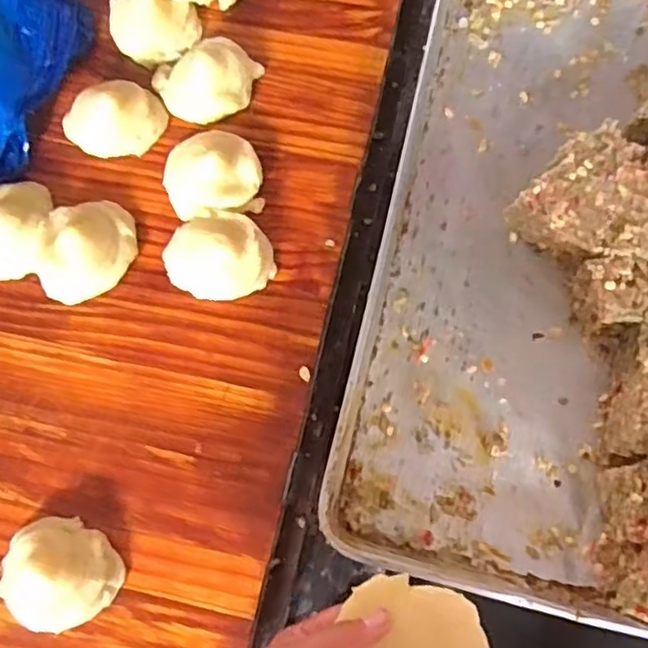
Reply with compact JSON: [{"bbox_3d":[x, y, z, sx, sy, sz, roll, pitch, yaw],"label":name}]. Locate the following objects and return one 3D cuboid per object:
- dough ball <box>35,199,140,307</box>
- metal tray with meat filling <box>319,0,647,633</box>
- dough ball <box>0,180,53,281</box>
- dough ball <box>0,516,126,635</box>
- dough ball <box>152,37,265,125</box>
[{"bbox_3d":[-0.203,-0.065,0.555,0.090,0.034,0.073,-37,77,-8],"label":"dough ball"},{"bbox_3d":[0.255,-0.076,0.561,0.392,0.069,0.602,13,76,2],"label":"metal tray with meat filling"},{"bbox_3d":[-0.267,-0.080,0.566,0.071,0.032,0.087,41,80,11],"label":"dough ball"},{"bbox_3d":[-0.199,0.186,0.489,0.088,0.036,0.076,32,78,9],"label":"dough ball"},{"bbox_3d":[-0.104,-0.223,0.597,0.091,0.037,0.070,-23,76,-5],"label":"dough ball"}]

